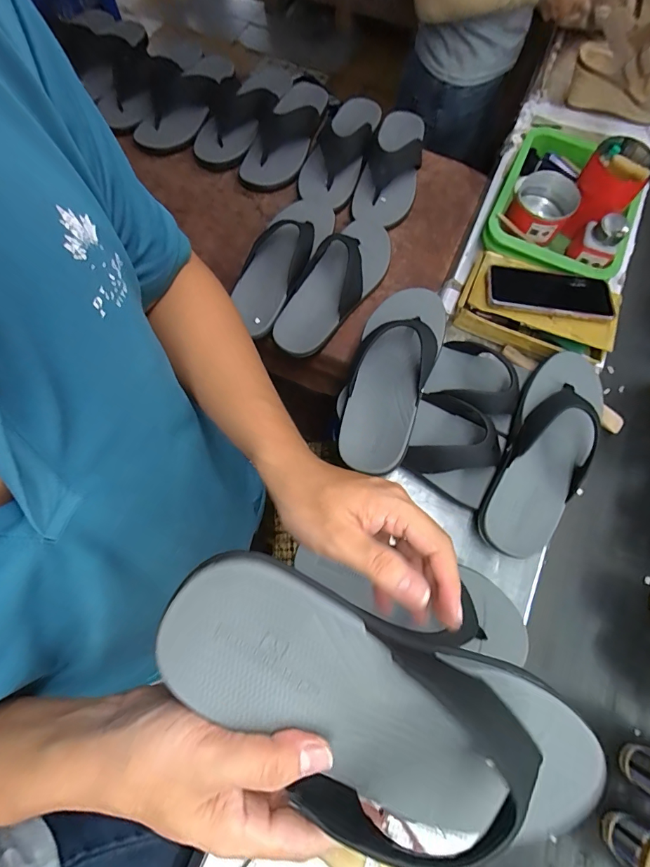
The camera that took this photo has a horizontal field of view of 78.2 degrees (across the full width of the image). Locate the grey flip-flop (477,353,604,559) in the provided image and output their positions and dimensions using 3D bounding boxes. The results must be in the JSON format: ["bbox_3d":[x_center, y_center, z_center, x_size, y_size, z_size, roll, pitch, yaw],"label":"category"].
[{"bbox_3d":[0.275,0.010,0.481,0.103,0.061,0.284,29,74,9],"label":"grey flip-flop"}]

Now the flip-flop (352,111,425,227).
[{"bbox_3d":[0.123,-0.491,0.731,0.104,0.048,0.268,15,72,5],"label":"flip-flop"}]

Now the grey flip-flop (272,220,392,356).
[{"bbox_3d":[0.021,-0.245,0.648,0.101,0.078,0.288,29,74,9],"label":"grey flip-flop"}]

